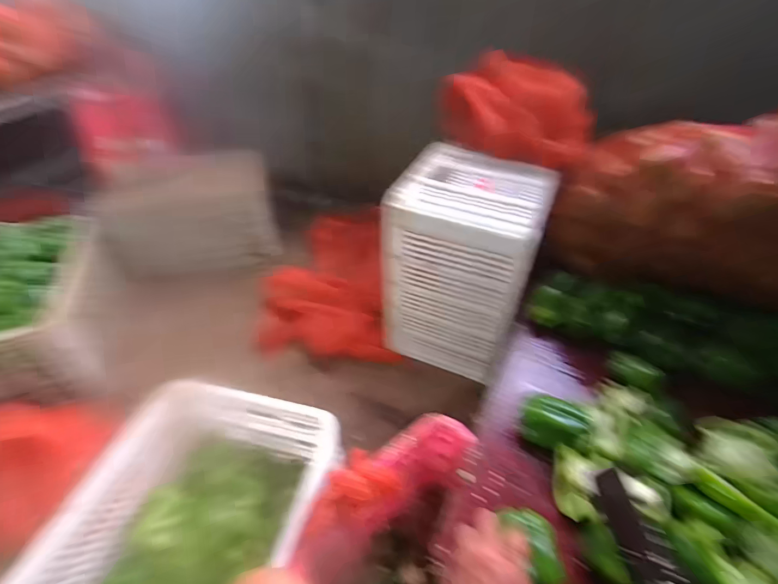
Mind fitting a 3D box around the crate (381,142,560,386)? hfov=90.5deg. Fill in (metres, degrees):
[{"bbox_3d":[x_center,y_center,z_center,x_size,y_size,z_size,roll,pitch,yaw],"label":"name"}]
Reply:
[{"bbox_3d":[0.194,-0.065,0.974,0.302,0.443,0.324,18,47,19],"label":"crate"}]

